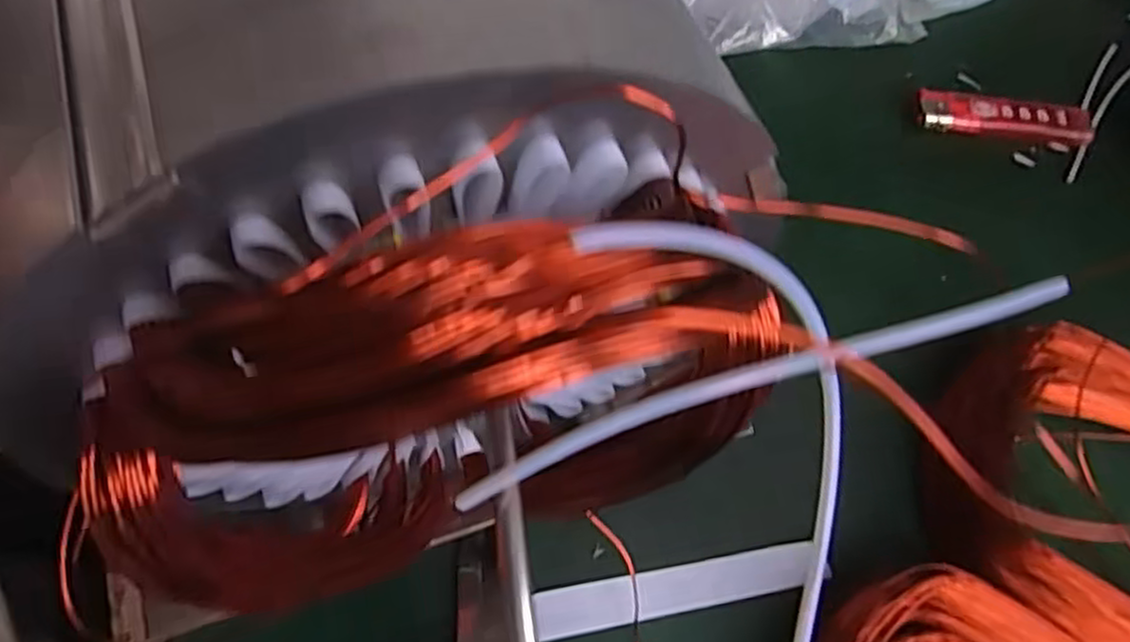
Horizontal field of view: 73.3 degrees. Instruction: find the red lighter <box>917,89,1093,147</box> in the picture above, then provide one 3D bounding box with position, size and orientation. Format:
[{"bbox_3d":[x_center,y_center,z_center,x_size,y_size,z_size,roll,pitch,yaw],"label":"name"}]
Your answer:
[{"bbox_3d":[0.211,-0.097,0.365,0.082,0.013,0.014,7,61,0],"label":"red lighter"}]

